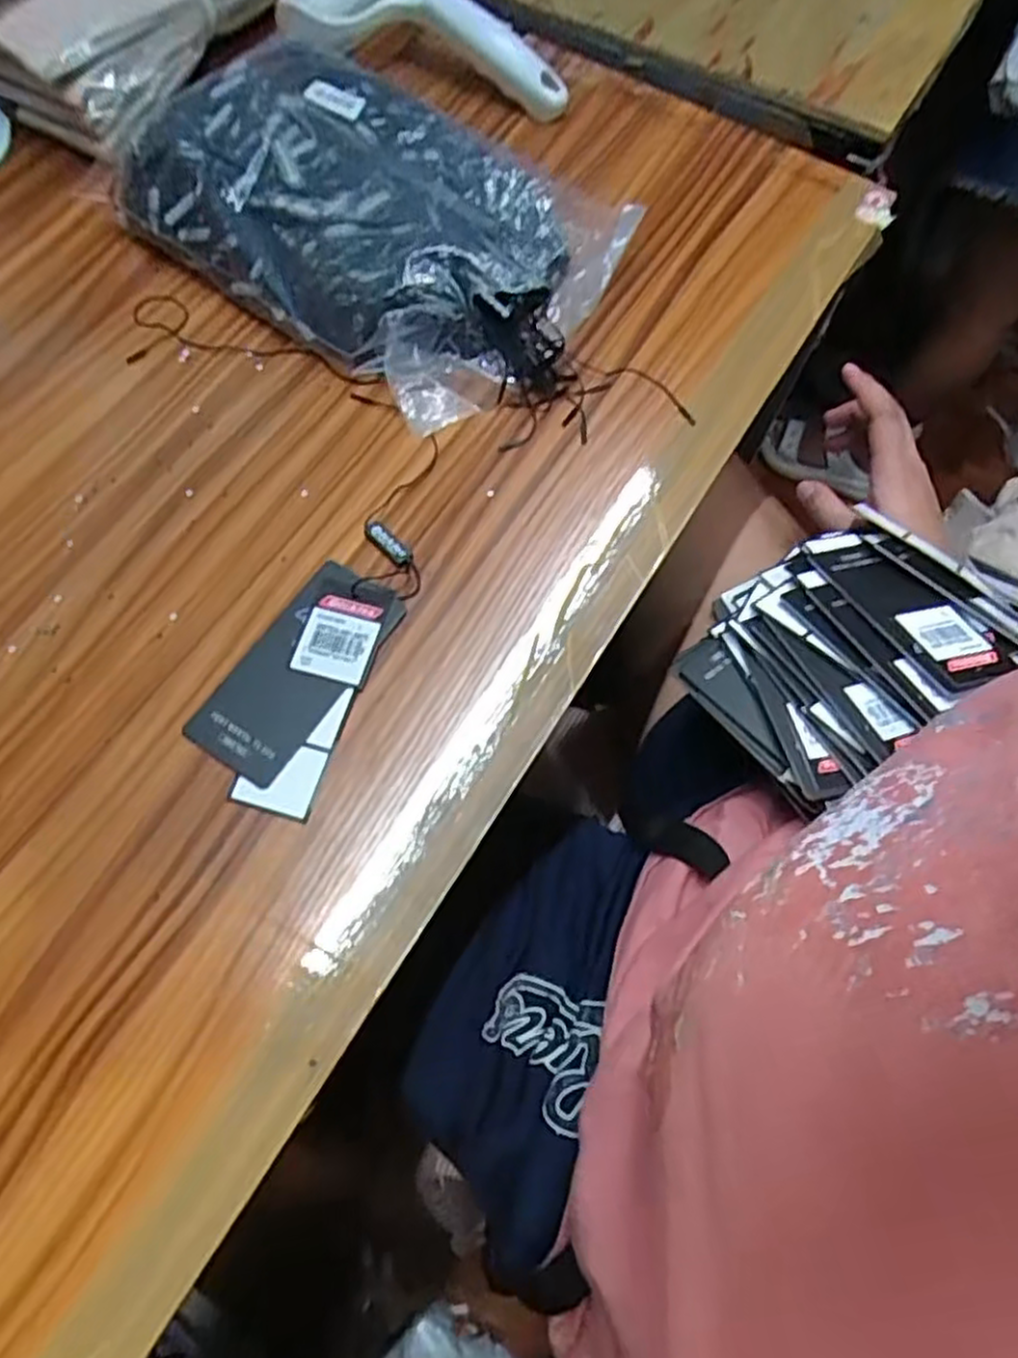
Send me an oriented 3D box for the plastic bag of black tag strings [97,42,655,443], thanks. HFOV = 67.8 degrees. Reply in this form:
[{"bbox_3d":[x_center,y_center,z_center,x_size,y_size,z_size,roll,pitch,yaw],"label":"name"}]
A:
[{"bbox_3d":[-0.069,-0.263,0.427,0.252,0.063,0.173,36,70,12],"label":"plastic bag of black tag strings"}]

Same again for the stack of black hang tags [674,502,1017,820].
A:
[{"bbox_3d":[0.187,-0.019,0.414,0.165,0.068,0.128,-22,54,-25],"label":"stack of black hang tags"}]

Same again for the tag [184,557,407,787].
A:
[{"bbox_3d":[-0.098,-0.006,0.354,0.051,0.005,0.107,31,69,10],"label":"tag"}]

